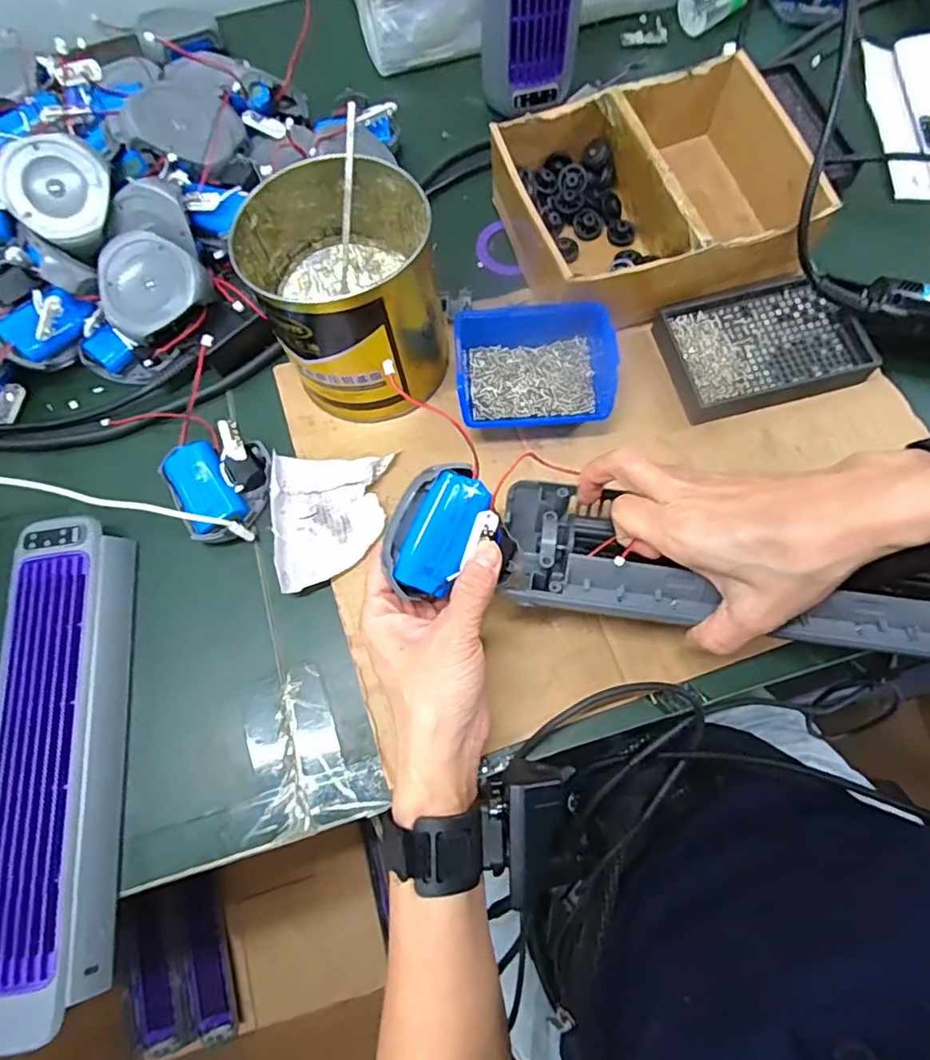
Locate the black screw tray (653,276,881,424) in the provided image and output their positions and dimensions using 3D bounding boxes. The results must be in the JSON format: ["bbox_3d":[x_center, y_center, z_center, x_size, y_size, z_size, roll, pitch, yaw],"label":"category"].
[{"bbox_3d":[0.222,-0.137,0.437,0.133,0.027,0.092,-14,71,-3],"label":"black screw tray"}]

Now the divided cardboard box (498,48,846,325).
[{"bbox_3d":[0.144,-0.261,0.450,0.210,0.063,0.182,-19,71,-4],"label":"divided cardboard box"}]

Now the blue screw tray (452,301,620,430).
[{"bbox_3d":[0.050,-0.117,0.425,0.113,0.047,0.083,-3,71,1],"label":"blue screw tray"}]

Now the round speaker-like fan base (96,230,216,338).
[{"bbox_3d":[-0.239,-0.188,0.437,0.077,0.015,0.067,-30,105,-2],"label":"round speaker-like fan base"}]

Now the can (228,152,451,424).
[{"bbox_3d":[-0.078,-0.162,0.398,0.117,0.104,0.130,-23,71,-6],"label":"can"}]

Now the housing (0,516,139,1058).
[{"bbox_3d":[-0.256,0.136,0.360,0.072,0.033,0.288,-9,70,-1],"label":"housing"}]

